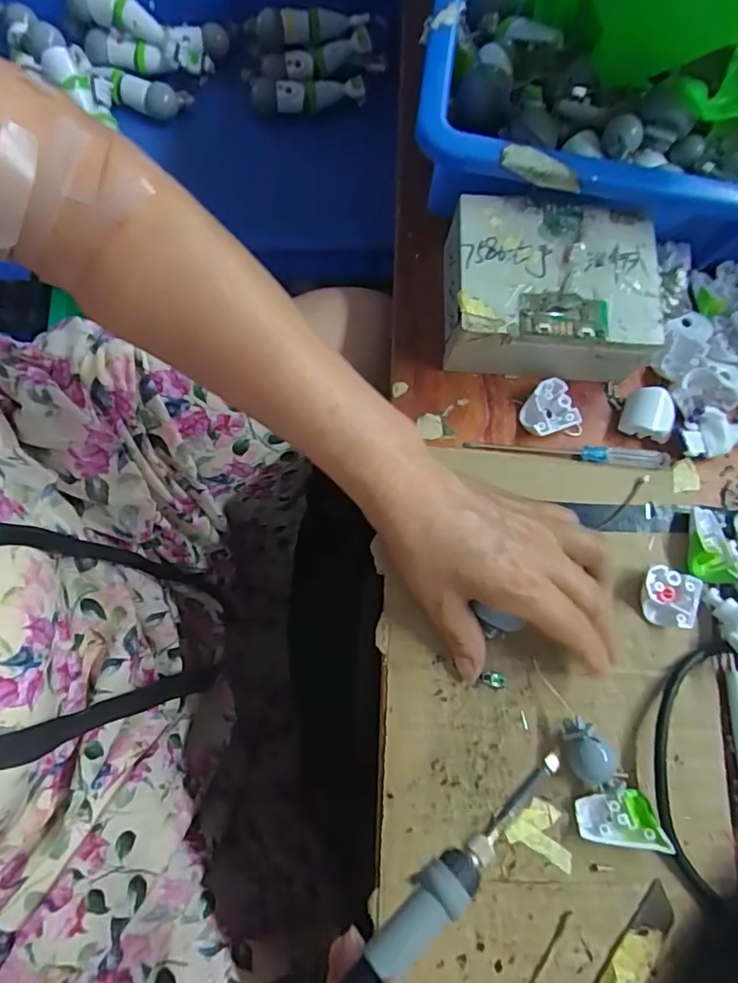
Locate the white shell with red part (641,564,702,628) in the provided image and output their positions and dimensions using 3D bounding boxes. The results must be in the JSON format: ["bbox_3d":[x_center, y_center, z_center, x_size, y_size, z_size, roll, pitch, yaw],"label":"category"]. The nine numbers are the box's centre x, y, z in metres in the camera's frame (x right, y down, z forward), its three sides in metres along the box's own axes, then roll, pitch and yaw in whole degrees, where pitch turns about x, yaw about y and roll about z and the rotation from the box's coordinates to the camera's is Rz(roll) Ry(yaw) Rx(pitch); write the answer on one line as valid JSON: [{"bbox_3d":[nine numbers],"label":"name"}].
[{"bbox_3d":[0.172,0.061,0.325,0.030,0.015,0.030,17,74,3],"label":"white shell with red part"}]

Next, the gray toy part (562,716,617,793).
[{"bbox_3d":[0.116,0.140,0.302,0.020,0.020,0.037,-9,75,-4],"label":"gray toy part"}]

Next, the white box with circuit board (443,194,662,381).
[{"bbox_3d":[0.110,-0.124,0.352,0.124,0.050,0.095,4,75,-2],"label":"white box with circuit board"}]

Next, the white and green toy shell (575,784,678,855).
[{"bbox_3d":[0.132,0.170,0.296,0.042,0.019,0.028,5,74,-1],"label":"white and green toy shell"}]

